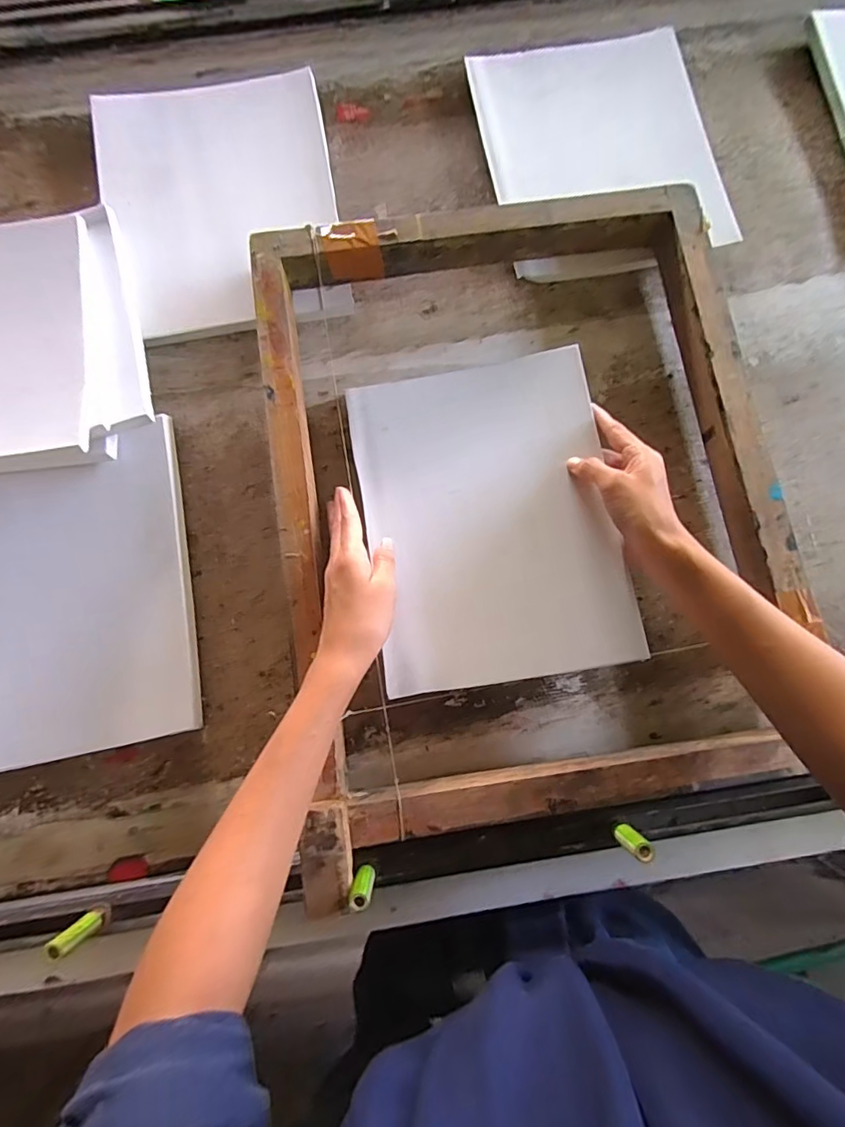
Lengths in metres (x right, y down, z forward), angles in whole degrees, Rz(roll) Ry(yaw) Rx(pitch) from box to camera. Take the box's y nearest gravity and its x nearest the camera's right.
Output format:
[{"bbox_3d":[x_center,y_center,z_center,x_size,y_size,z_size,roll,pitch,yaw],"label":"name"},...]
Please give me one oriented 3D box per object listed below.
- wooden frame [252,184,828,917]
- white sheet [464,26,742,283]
[{"bbox_3d":[0.083,-0.059,0.419,0.395,0.061,0.520,-9,79,-2],"label":"wooden frame"},{"bbox_3d":[0.175,-0.411,0.508,0.215,0.023,0.259,-10,79,-2],"label":"white sheet"}]

